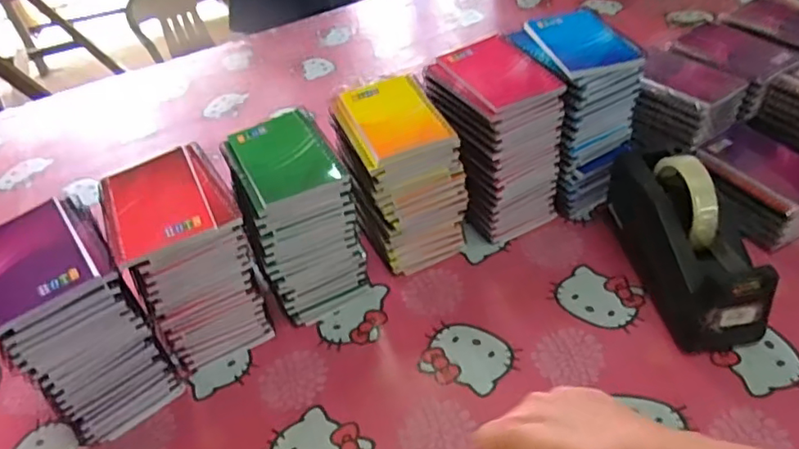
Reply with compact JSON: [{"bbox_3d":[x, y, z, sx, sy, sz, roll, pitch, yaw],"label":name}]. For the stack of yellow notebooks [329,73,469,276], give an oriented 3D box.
[{"bbox_3d":[0.001,-0.050,0.636,0.102,0.170,0.123,-20,45,-13],"label":"stack of yellow notebooks"}]

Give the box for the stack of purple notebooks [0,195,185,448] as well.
[{"bbox_3d":[-0.292,0.088,0.529,0.097,0.175,0.128,-31,48,-23],"label":"stack of purple notebooks"}]

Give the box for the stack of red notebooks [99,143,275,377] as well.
[{"bbox_3d":[-0.204,0.039,0.566,0.100,0.178,0.122,-27,47,-19],"label":"stack of red notebooks"}]

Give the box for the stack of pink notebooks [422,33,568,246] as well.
[{"bbox_3d":[0.107,-0.094,0.656,0.102,0.183,0.133,-23,45,-16],"label":"stack of pink notebooks"}]

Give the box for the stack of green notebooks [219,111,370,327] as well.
[{"bbox_3d":[-0.107,-0.005,0.605,0.098,0.172,0.126,-22,45,-15],"label":"stack of green notebooks"}]

